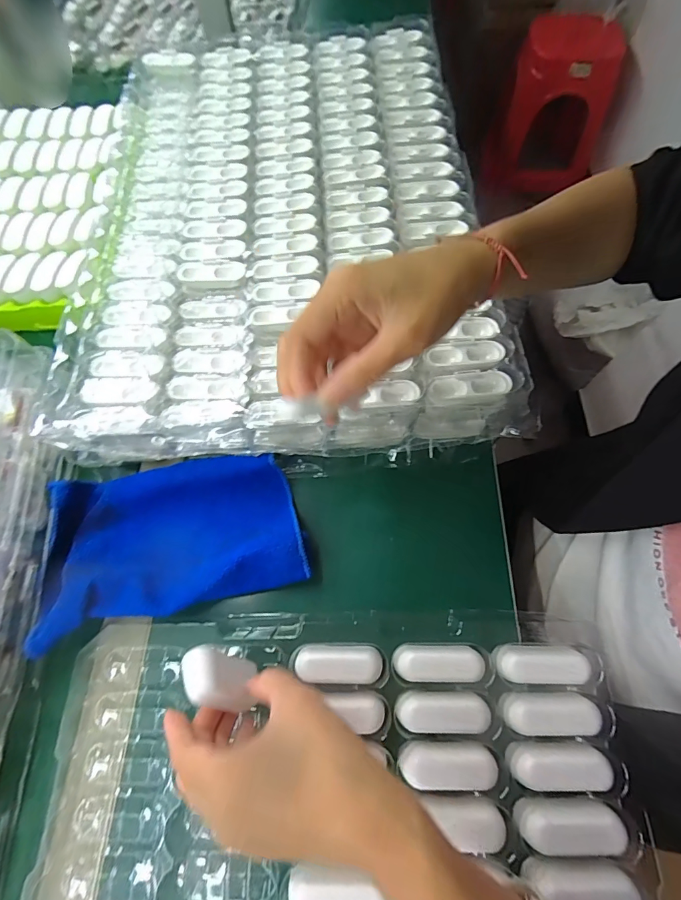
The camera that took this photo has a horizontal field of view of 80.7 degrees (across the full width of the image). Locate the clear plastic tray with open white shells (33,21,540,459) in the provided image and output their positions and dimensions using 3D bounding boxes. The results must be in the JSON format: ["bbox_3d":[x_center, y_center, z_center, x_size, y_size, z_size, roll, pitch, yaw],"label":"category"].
[{"bbox_3d":[-0.054,-0.274,0.435,0.402,0.043,0.595,-1,69,0],"label":"clear plastic tray with open white shells"}]

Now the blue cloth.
[{"bbox_3d":[-0.142,0.068,0.337,0.207,0.028,0.128,-14,68,-4],"label":"blue cloth"}]

